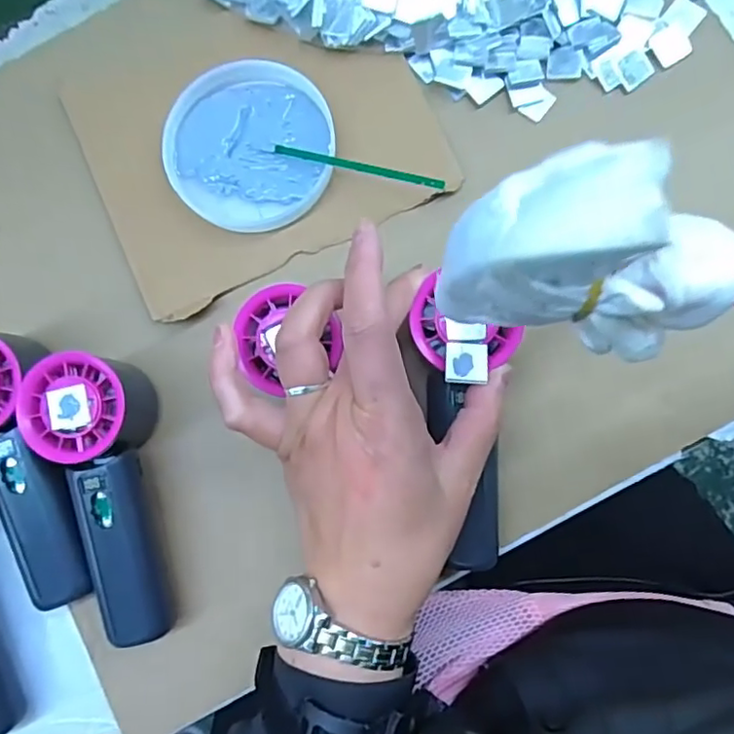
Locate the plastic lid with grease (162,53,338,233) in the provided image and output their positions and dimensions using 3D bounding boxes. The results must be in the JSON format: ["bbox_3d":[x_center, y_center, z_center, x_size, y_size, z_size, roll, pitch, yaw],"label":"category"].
[{"bbox_3d":[-0.070,-0.132,0.361,0.097,0.020,0.096,0,84,3],"label":"plastic lid with grease"}]

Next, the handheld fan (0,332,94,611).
[{"bbox_3d":[-0.187,0.054,0.335,0.058,0.056,0.153,-26,83,0],"label":"handheld fan"}]

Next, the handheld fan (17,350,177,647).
[{"bbox_3d":[-0.145,0.072,0.329,0.051,0.051,0.152,-8,83,2],"label":"handheld fan"}]

